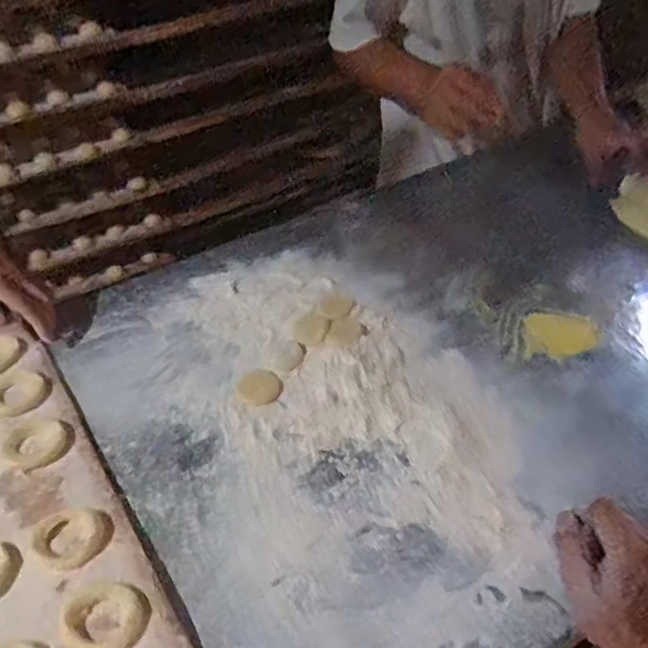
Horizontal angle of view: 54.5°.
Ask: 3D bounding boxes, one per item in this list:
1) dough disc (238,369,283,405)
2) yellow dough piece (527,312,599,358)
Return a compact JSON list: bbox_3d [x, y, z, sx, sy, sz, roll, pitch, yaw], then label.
[{"bbox_3d":[-0.070,0.068,0.689,0.044,0.004,0.050,-28,48,-24],"label":"dough disc"},{"bbox_3d":[0.277,0.012,0.729,0.080,0.009,0.062,3,43,7],"label":"yellow dough piece"}]

